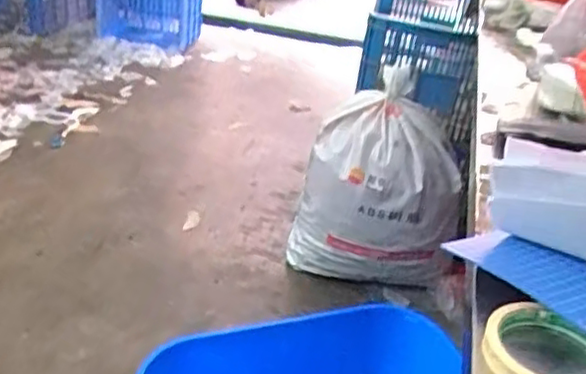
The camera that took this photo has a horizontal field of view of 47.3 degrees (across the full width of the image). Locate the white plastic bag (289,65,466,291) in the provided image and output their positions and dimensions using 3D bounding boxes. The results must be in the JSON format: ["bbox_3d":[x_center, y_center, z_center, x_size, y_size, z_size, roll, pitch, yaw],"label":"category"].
[{"bbox_3d":[0.205,0.015,1.635,0.403,0.465,0.225,14,30,14],"label":"white plastic bag"}]

